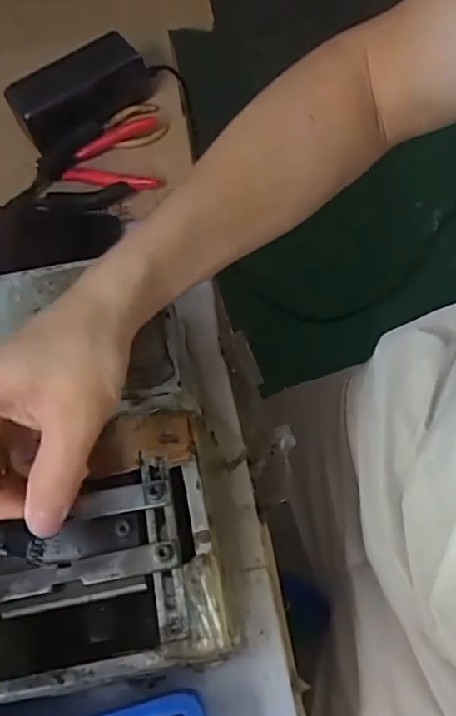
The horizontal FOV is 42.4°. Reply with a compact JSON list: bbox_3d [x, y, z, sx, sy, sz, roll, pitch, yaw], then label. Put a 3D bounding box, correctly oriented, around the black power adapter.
[{"bbox_3d":[-0.147,-0.263,0.582,0.133,0.051,0.056,-30,67,-11],"label":"black power adapter"}]

